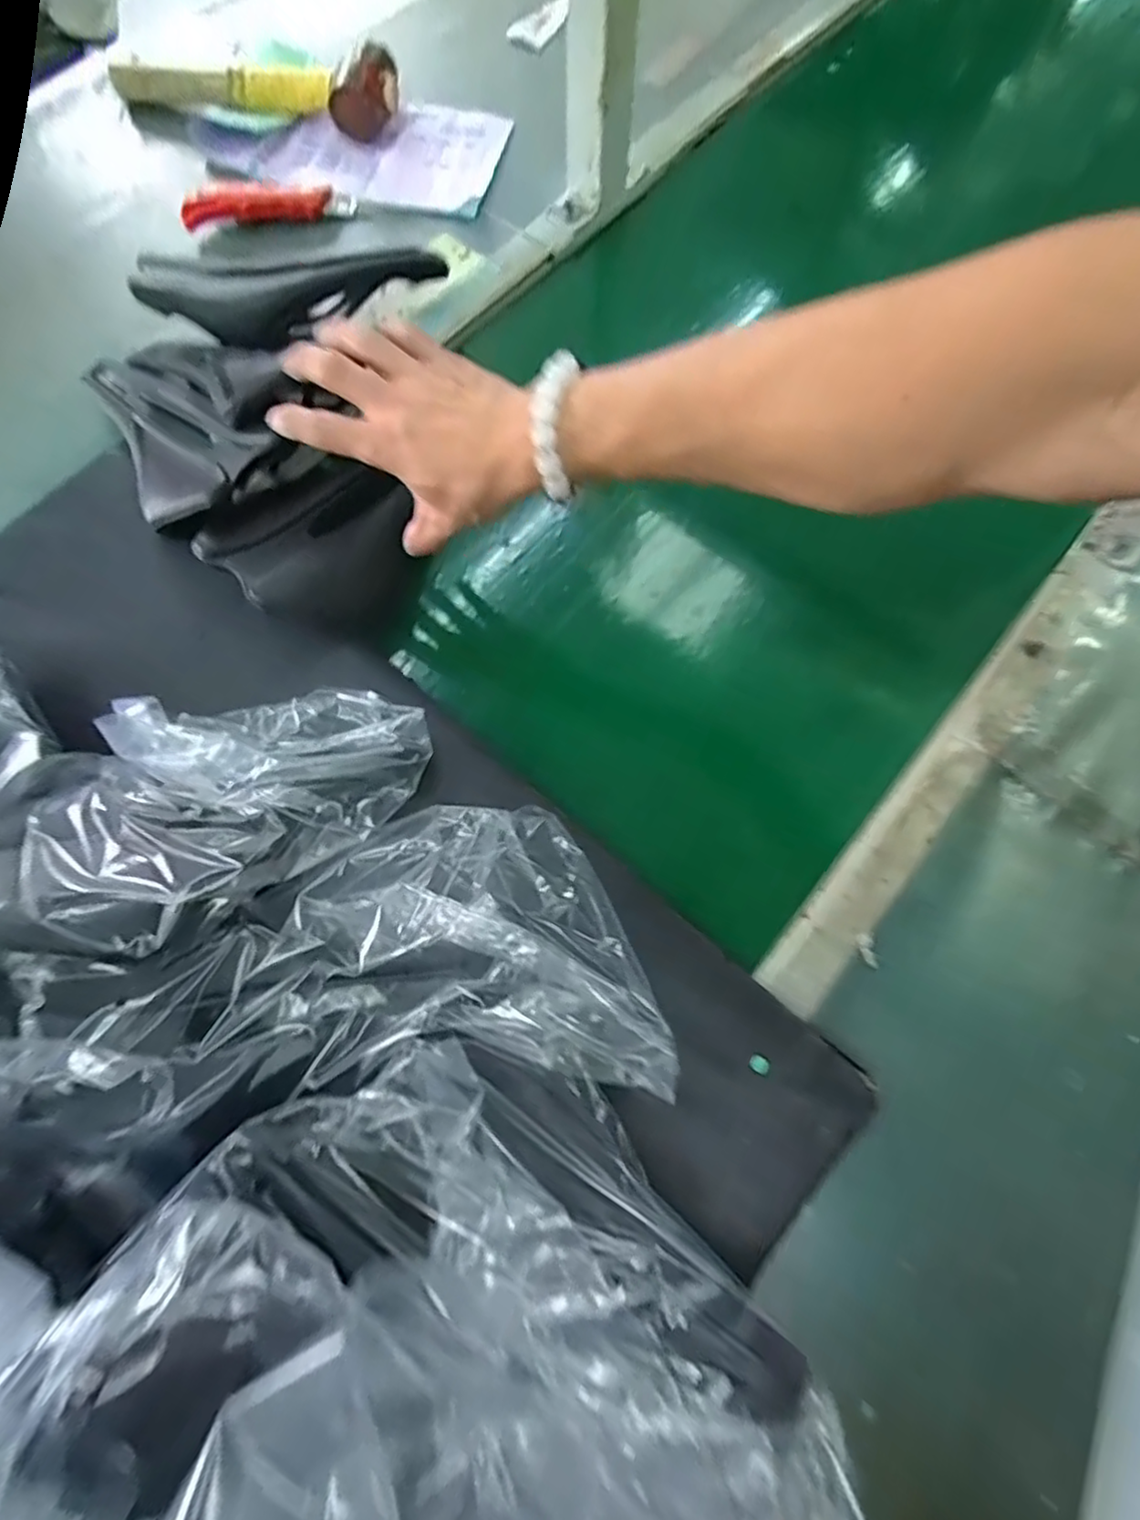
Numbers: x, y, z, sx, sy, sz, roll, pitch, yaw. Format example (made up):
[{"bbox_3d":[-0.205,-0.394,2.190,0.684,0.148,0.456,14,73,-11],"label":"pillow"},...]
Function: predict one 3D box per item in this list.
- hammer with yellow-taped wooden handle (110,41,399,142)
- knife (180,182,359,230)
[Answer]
[{"bbox_3d":[-0.289,-0.625,0.608,0.270,0.046,0.074,13,73,4],"label":"hammer with yellow-taped wooden handle"},{"bbox_3d":[-0.264,-0.488,0.578,0.145,0.023,0.017,-12,73,-4],"label":"knife"}]

